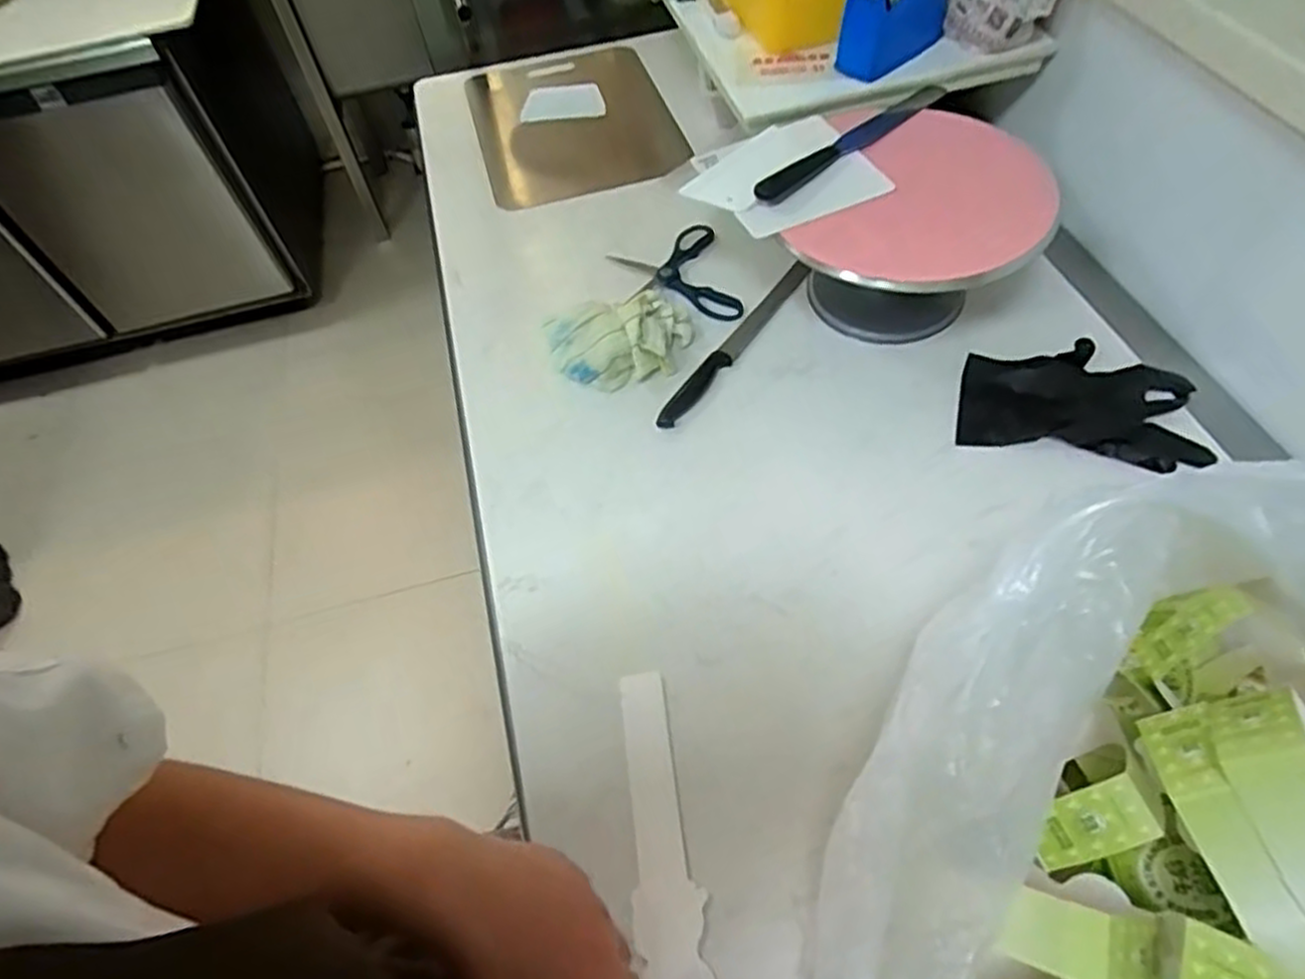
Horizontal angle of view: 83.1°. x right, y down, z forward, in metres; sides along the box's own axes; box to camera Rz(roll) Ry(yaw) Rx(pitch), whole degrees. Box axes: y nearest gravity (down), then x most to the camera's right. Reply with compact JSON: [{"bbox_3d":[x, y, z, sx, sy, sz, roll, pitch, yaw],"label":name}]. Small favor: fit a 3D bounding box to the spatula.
[{"bbox_3d":[0.225,-0.384,0.798,0.303,0.014,0.035,-38,61,-19],"label":"spatula"}]

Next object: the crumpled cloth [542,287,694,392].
[{"bbox_3d":[-0.034,-0.174,0.846,0.166,0.042,0.120,-18,57,-7],"label":"crumpled cloth"}]

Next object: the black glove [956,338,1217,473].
[{"bbox_3d":[0.436,-0.087,0.754,0.223,0.031,0.131,8,57,10],"label":"black glove"}]

